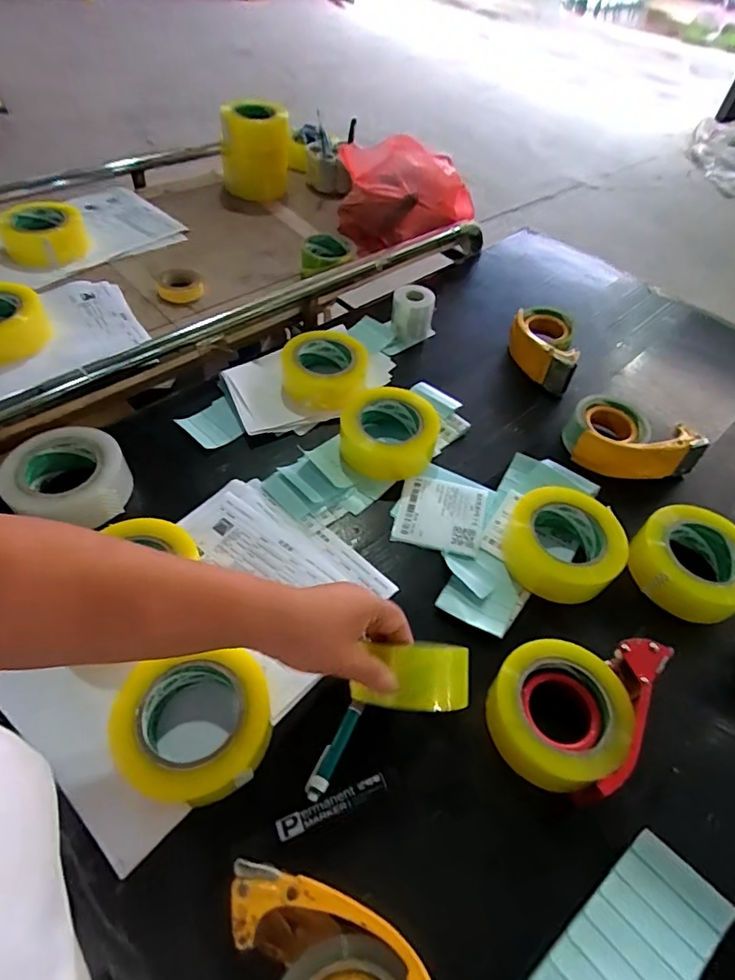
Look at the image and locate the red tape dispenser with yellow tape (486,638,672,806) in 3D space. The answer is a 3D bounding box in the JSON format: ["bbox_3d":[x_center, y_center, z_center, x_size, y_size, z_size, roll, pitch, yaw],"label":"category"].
[{"bbox_3d":[0.187,0.193,0.489,0.123,0.060,0.160,31,56,17],"label":"red tape dispenser with yellow tape"}]

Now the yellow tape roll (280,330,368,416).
[{"bbox_3d":[-0.065,-0.175,0.771,0.127,0.060,0.141,-2,53,-7],"label":"yellow tape roll"}]

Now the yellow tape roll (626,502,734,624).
[{"bbox_3d":[0.371,0.080,0.588,0.117,0.077,0.113,3,53,-4],"label":"yellow tape roll"}]

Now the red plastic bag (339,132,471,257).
[{"bbox_3d":[0.093,-0.550,0.966,0.232,0.159,0.171,-20,57,-19],"label":"red plastic bag"}]

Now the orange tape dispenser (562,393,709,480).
[{"bbox_3d":[0.361,-0.074,0.722,0.158,0.071,0.111,5,53,-2],"label":"orange tape dispenser"}]

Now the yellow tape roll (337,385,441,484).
[{"bbox_3d":[0.027,-0.079,0.694,0.130,0.070,0.125,3,53,-4],"label":"yellow tape roll"}]

